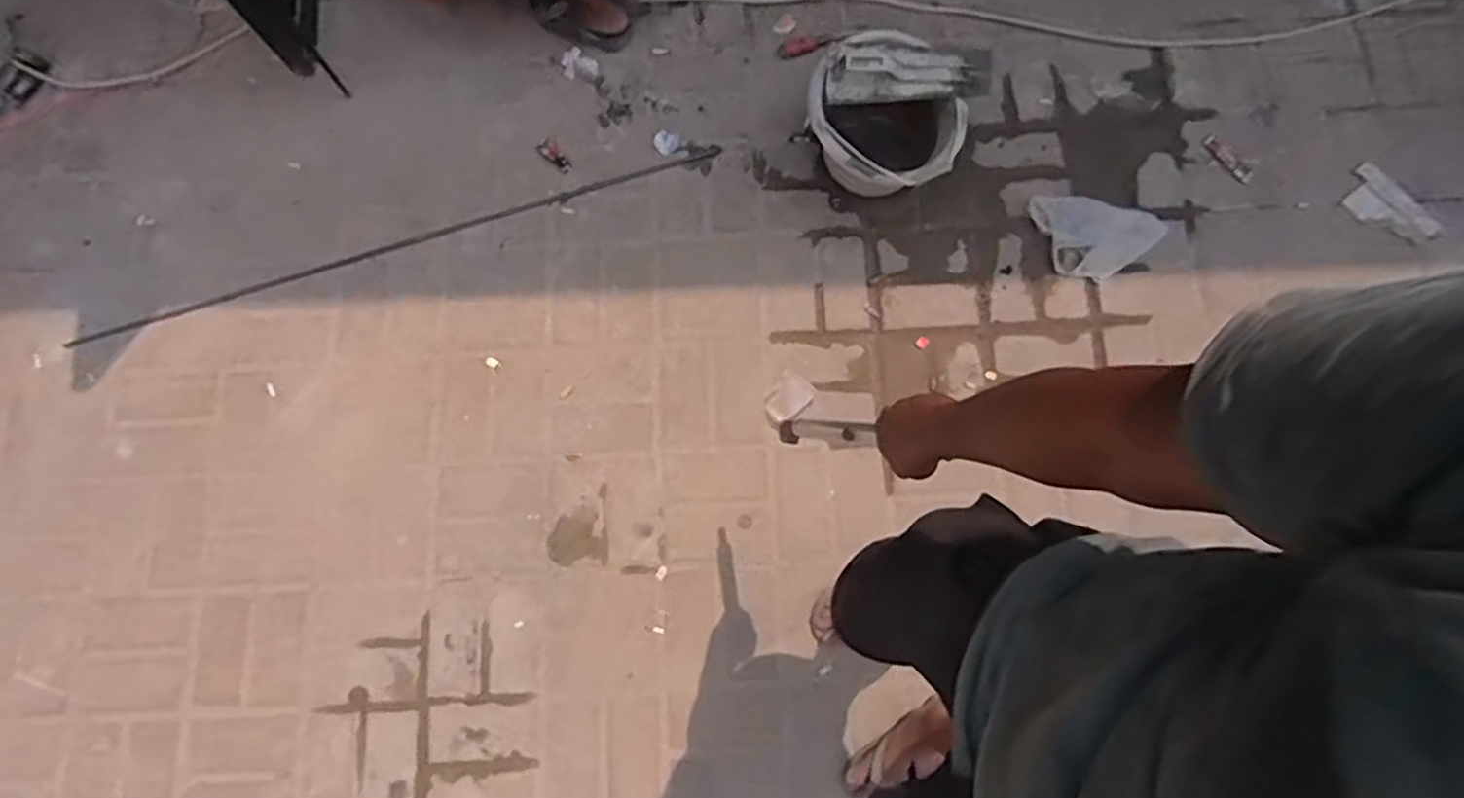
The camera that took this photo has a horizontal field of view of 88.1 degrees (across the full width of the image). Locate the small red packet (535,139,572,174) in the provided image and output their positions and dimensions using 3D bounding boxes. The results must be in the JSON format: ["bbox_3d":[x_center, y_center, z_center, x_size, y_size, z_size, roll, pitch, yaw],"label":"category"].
[{"bbox_3d":[-0.369,-0.512,1.591,0.091,0.011,0.043,40,82,9],"label":"small red packet"}]

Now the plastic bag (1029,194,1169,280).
[{"bbox_3d":[0.701,-0.313,1.471,0.246,0.017,0.162,19,80,5],"label":"plastic bag"}]

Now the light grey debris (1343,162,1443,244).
[{"bbox_3d":[1.242,-0.363,1.436,0.095,0.007,0.174,-38,79,3],"label":"light grey debris"}]

